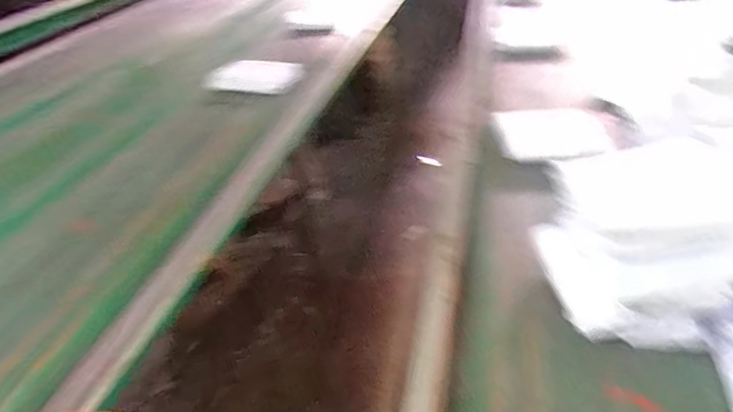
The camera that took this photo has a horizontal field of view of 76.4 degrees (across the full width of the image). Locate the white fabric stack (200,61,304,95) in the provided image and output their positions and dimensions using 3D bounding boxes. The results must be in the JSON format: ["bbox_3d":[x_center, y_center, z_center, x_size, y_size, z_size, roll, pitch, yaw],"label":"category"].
[{"bbox_3d":[-0.389,-0.435,1.576,0.303,0.073,0.171,-2,36,2],"label":"white fabric stack"}]

